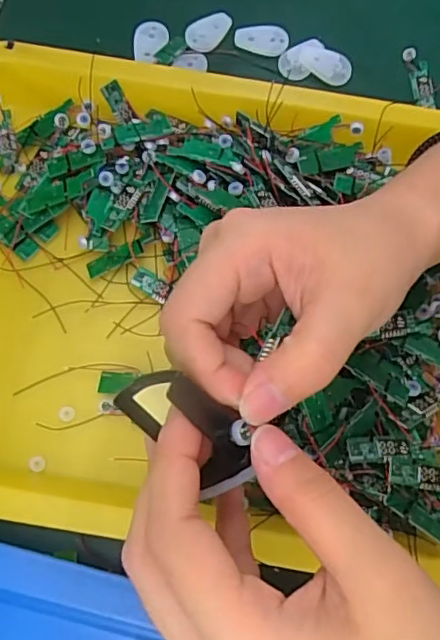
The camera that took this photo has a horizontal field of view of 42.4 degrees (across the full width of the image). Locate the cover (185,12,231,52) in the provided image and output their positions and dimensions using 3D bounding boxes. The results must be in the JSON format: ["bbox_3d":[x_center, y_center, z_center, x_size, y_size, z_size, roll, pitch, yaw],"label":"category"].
[{"bbox_3d":[-0.006,-0.195,0.382,0.036,0.006,0.018,-37,77,-13],"label":"cover"}]

